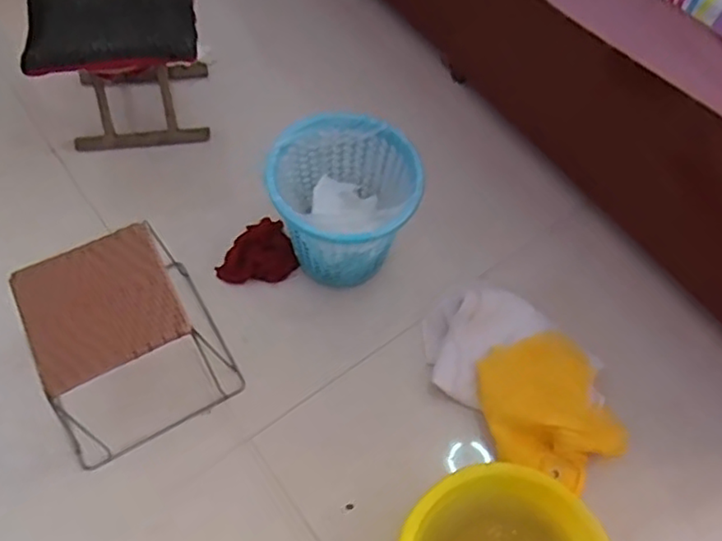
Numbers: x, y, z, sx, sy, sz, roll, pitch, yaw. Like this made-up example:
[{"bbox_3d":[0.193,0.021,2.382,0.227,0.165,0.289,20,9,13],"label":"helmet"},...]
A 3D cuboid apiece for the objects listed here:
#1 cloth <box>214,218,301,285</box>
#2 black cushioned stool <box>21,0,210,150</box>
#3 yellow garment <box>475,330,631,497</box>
[{"bbox_3d":[-0.215,-0.029,1.330,0.152,0.032,0.126,-22,66,-14],"label":"cloth"},{"bbox_3d":[-0.496,-0.437,1.412,0.317,0.286,0.235,-6,63,-6],"label":"black cushioned stool"},{"bbox_3d":[0.325,0.241,1.153,0.211,0.101,0.263,-27,67,-16],"label":"yellow garment"}]

